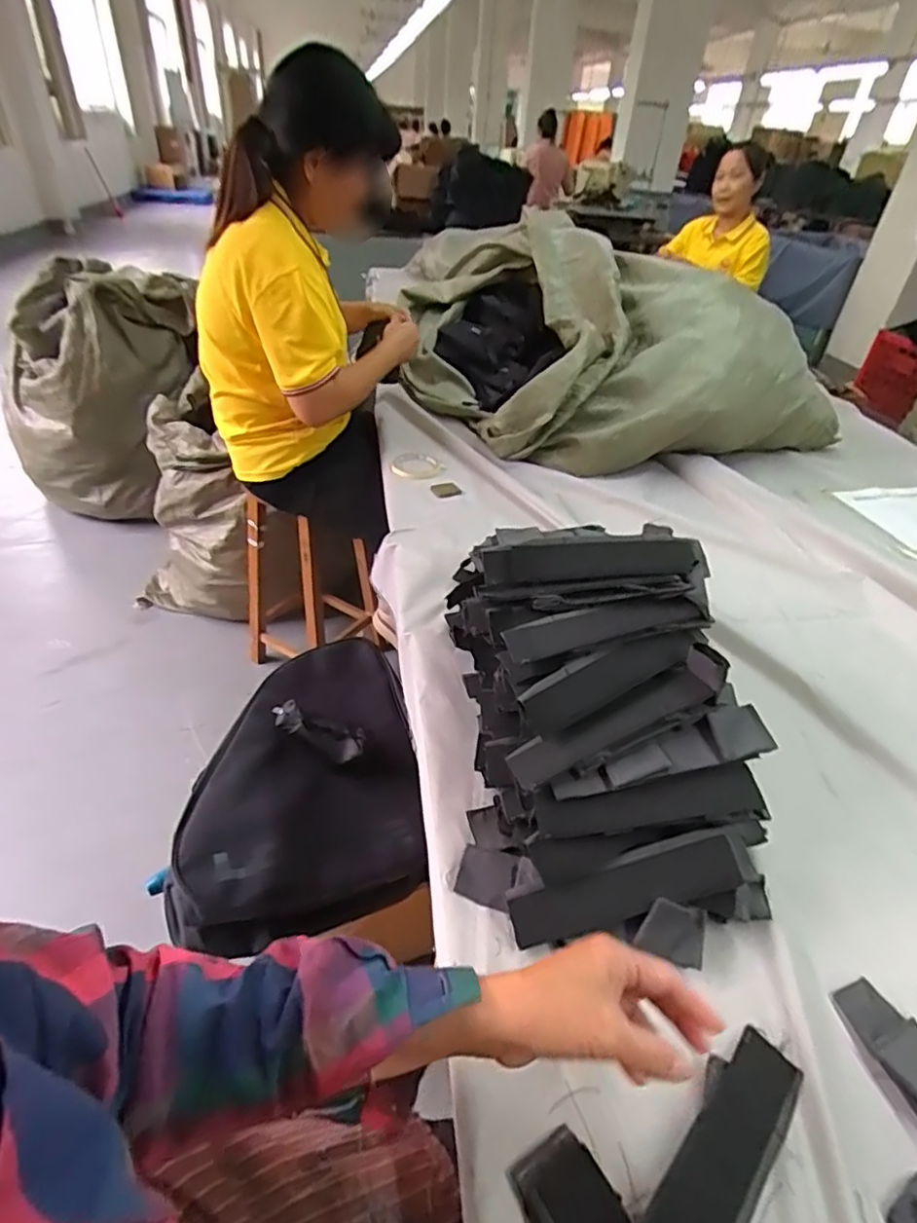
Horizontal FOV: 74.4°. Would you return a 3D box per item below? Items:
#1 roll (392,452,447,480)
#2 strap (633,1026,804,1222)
[{"bbox_3d":[-0.078,-0.282,1.172,0.104,0.009,0.104,3,39,-2],"label":"roll"},{"bbox_3d":[0.158,0.337,0.363,0.052,0.053,0.191,33,47,30],"label":"strap"}]

